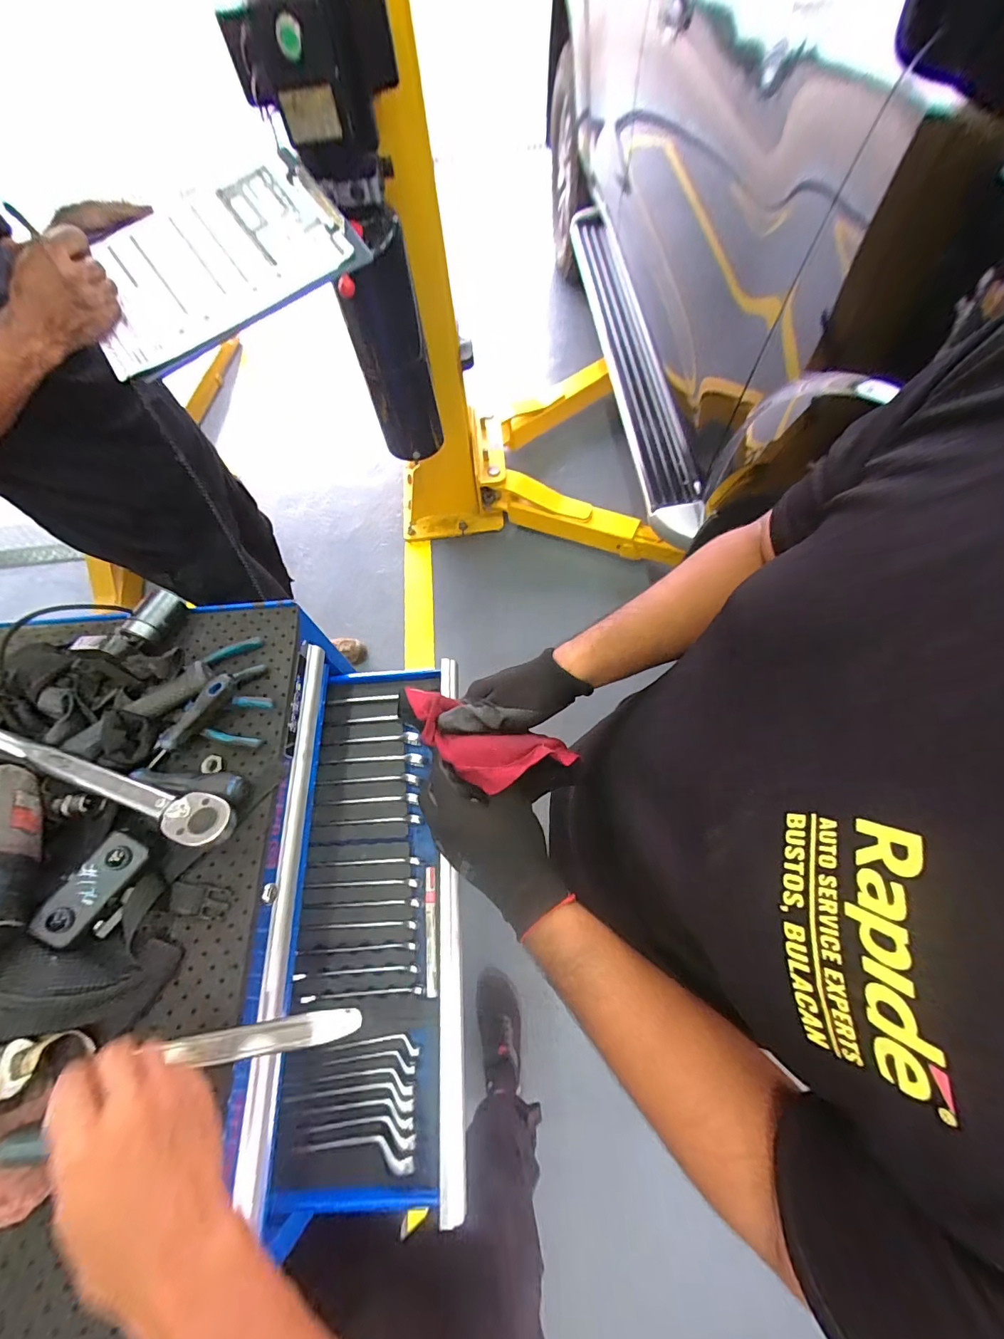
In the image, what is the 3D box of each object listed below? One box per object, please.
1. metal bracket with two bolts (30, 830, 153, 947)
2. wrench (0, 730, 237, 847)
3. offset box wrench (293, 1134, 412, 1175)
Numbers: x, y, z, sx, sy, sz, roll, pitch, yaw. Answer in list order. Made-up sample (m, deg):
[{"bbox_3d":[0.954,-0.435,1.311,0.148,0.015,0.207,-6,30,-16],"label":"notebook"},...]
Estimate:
[{"bbox_3d":[-0.384,0.203,0.430,0.043,0.026,0.098,43,64,-22],"label":"metal bracket with two bolts"},{"bbox_3d":[-0.470,0.092,0.459,0.450,0.037,0.044,14,66,9],"label":"wrench"},{"bbox_3d":[-0.156,0.505,0.480,0.130,0.010,0.025,5,65,5],"label":"offset box wrench"}]

